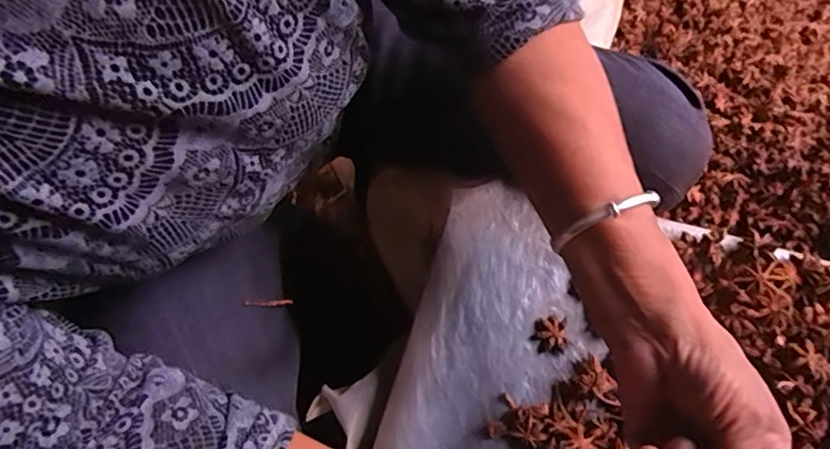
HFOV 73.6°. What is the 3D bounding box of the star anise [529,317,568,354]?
[{"bbox_3d":[0.103,0.085,0.427,0.025,0.010,0.027,1,74,1],"label":"star anise"}]

